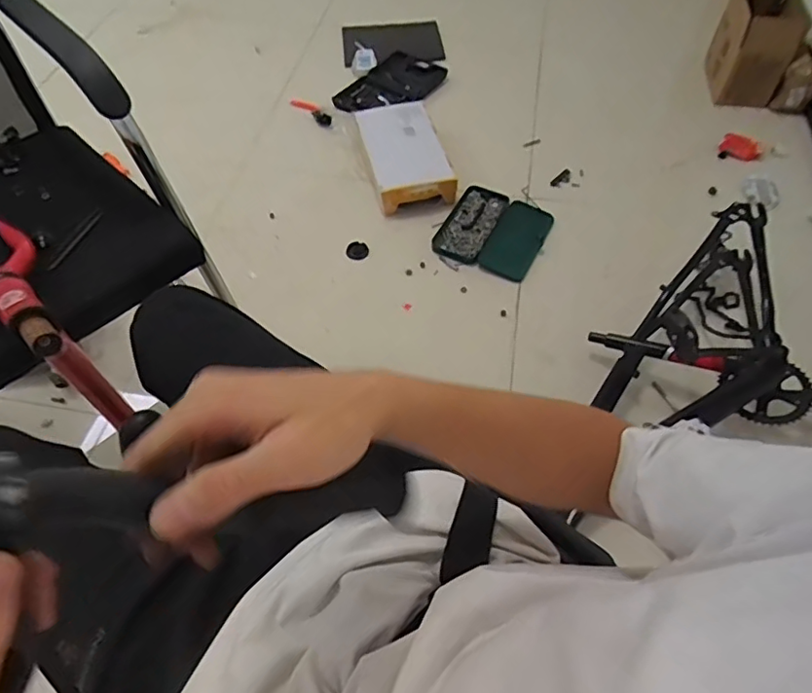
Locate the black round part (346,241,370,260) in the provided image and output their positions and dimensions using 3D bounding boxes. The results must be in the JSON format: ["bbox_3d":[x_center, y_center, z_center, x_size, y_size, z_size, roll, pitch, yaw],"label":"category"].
[{"bbox_3d":[-0.119,-0.236,1.391,0.053,0.007,0.058,0,56,0],"label":"black round part"}]

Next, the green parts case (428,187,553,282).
[{"bbox_3d":[0.221,-0.292,1.420,0.241,0.039,0.258,25,59,16],"label":"green parts case"}]

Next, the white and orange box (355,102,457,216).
[{"bbox_3d":[-0.003,-0.507,1.496,0.191,0.104,0.324,-12,57,-9],"label":"white and orange box"}]

